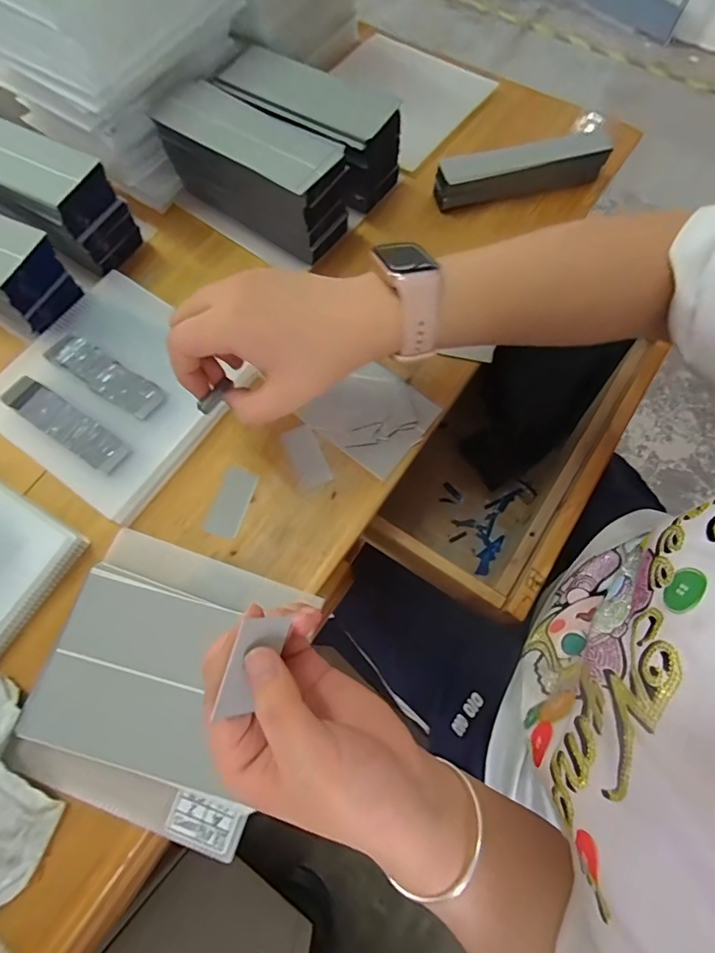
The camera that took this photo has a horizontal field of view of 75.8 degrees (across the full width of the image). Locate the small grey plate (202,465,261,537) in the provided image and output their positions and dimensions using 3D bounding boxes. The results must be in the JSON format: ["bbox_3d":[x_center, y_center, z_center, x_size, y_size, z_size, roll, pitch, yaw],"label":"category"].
[{"bbox_3d":[-0.094,0.018,0.341,0.026,0.004,0.050,16,72,6],"label":"small grey plate"}]

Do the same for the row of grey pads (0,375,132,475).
[{"bbox_3d":[-0.218,-0.041,0.339,0.110,0.004,0.027,32,74,11],"label":"row of grey pads"}]

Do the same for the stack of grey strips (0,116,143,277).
[{"bbox_3d":[-0.274,-0.241,0.395,0.151,0.082,0.062,27,73,9],"label":"stack of grey strips"}]

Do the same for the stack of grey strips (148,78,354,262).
[{"bbox_3d":[-0.083,-0.266,0.402,0.159,0.082,0.073,35,75,12],"label":"stack of grey strips"}]

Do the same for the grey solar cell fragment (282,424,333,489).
[{"bbox_3d":[-0.038,-0.016,0.351,0.024,0.004,0.049,-26,73,-8],"label":"grey solar cell fragment"}]

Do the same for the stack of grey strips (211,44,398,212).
[{"bbox_3d":[-0.045,-0.311,0.420,0.163,0.074,0.072,30,74,10],"label":"stack of grey strips"}]

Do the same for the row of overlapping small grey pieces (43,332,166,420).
[{"bbox_3d":[-0.196,-0.080,0.352,0.104,0.004,0.028,31,74,11],"label":"row of overlapping small grey pieces"}]

